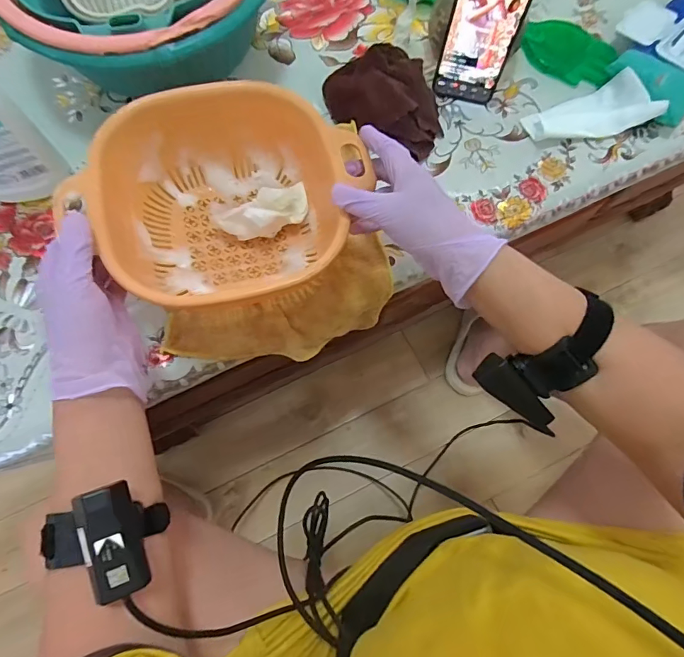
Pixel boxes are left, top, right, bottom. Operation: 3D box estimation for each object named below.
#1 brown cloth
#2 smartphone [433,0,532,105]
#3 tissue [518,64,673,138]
[{"bbox_3d":[0.058,-0.277,0.535,0.145,0.043,0.102,35,77,9],"label":"brown cloth"},{"bbox_3d":[0.152,-0.321,0.487,0.076,0.159,0.005,14,66,6],"label":"smartphone"},{"bbox_3d":[0.304,-0.266,0.537,0.153,0.040,0.057,-13,75,-4],"label":"tissue"}]

